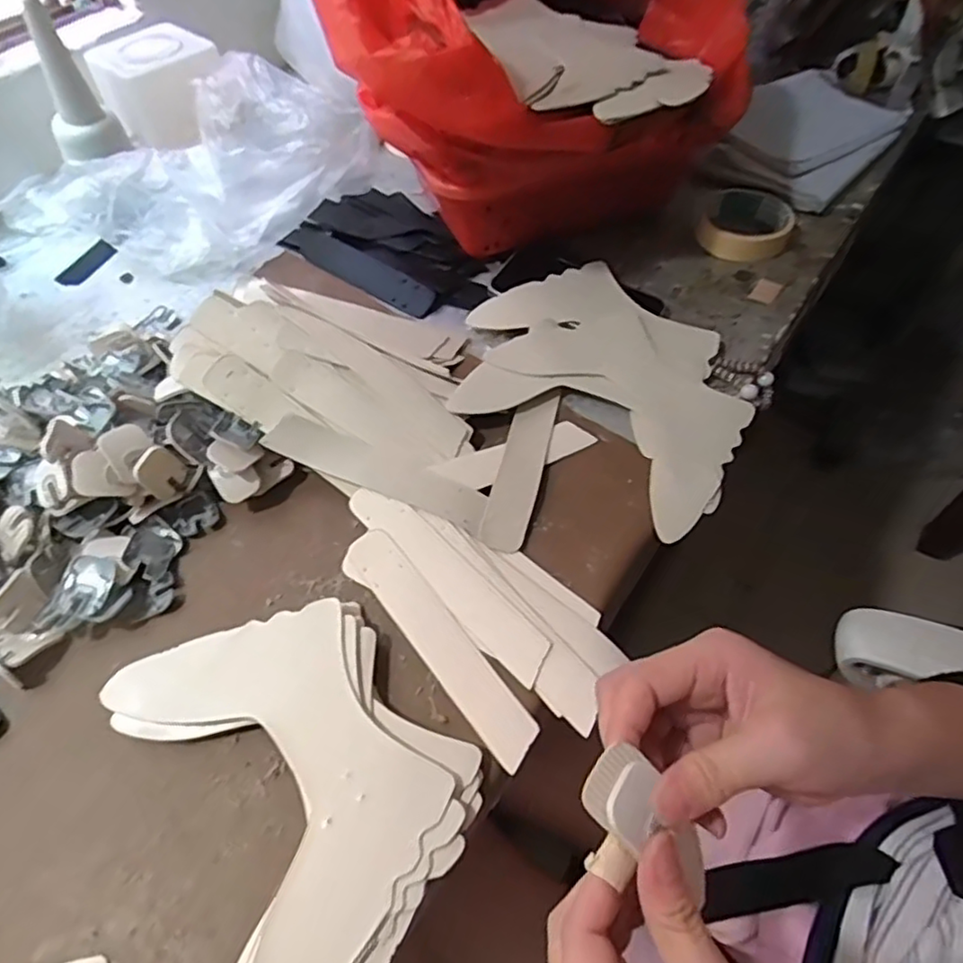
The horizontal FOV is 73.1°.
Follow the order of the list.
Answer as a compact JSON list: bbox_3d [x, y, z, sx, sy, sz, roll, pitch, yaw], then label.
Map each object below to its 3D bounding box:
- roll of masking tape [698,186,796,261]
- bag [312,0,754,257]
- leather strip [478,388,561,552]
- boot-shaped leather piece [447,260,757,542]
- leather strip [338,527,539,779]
[{"bbox_3d":[0.271,-0.268,0.664,0.087,0.030,0.100,15,57,12],"label":"roll of masking tape"},{"bbox_3d":[0.050,-0.368,0.589,0.356,0.230,0.288,-16,56,-9],"label":"bag"},{"bbox_3d":[0.033,-0.014,0.504,0.035,0.008,0.154,19,55,-1],"label":"leather strip"},{"bbox_3d":[0.104,-0.089,0.548,0.259,0.018,0.207,37,64,24],"label":"boot-shaped leather piece"},{"bbox_3d":[-0.030,0.103,0.432,0.037,0.005,0.182,-38,64,-16],"label":"leather strip"}]

